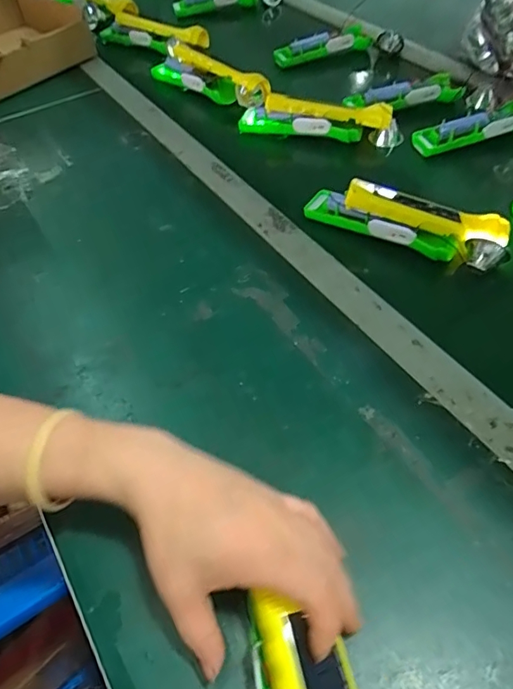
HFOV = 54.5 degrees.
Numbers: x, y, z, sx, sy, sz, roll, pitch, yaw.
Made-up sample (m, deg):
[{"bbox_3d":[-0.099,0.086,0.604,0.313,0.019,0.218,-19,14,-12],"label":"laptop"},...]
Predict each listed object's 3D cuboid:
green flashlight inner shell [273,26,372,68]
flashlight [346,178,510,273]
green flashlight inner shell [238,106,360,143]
[{"bbox_3d":[0.108,-0.488,0.813,0.169,0.036,0.025,-14,53,-6],"label":"green flashlight inner shell"},{"bbox_3d":[0.174,-0.128,0.509,0.163,0.037,0.060,28,73,11],"label":"flashlight"},{"bbox_3d":[0.056,-0.290,0.659,0.162,0.030,0.022,16,56,17],"label":"green flashlight inner shell"}]

